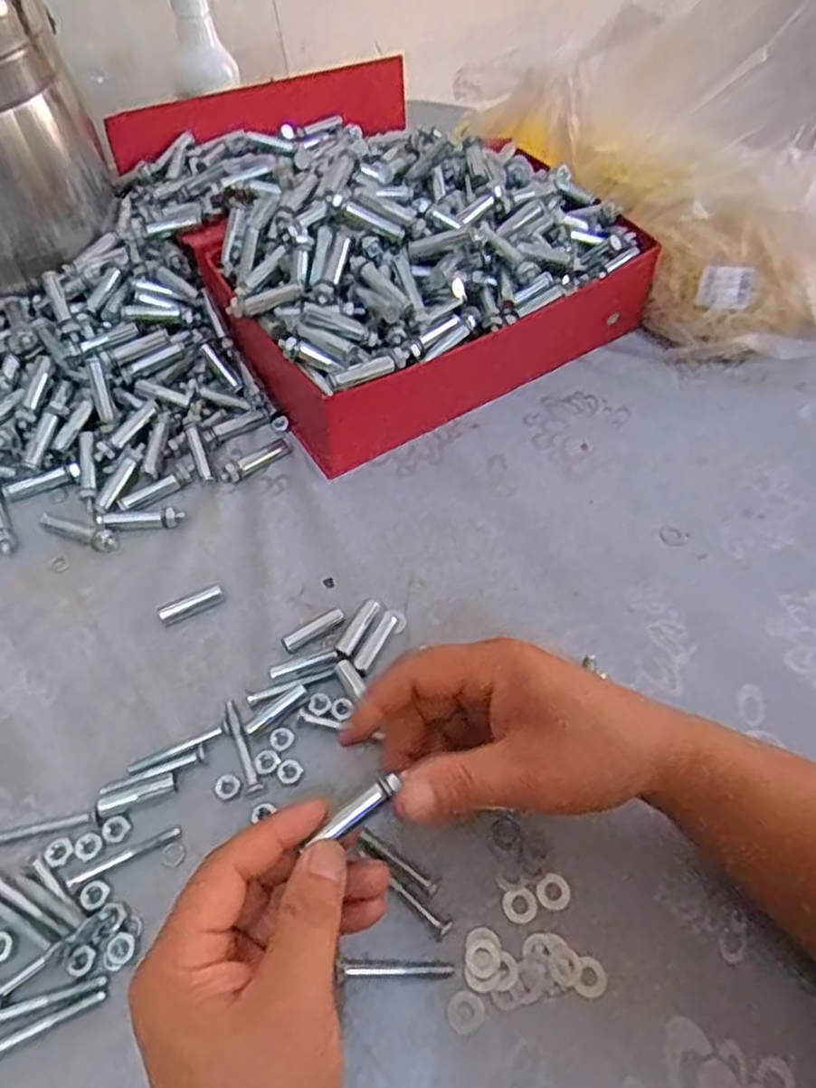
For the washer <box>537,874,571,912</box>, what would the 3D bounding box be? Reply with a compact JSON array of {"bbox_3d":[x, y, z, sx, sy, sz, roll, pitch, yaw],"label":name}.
[{"bbox_3d":[0.073,0.174,0.354,0.016,0.004,0.016,1,56,-2],"label":"washer"}]

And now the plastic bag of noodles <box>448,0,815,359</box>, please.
[{"bbox_3d":[0.219,-0.323,0.553,0.157,0.239,0.367,-29,62,-20],"label":"plastic bag of noodles"}]

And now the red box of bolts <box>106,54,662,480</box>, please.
[{"bbox_3d":[-0.048,-0.279,0.583,0.313,0.120,0.401,-27,60,-19],"label":"red box of bolts"}]

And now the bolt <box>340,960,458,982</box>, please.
[{"bbox_3d":[-0.005,0.200,0.332,0.052,0.004,0.007,3,56,0],"label":"bolt"}]

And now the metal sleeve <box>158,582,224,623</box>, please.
[{"bbox_3d":[-0.133,0.036,0.436,0.040,0.010,0.010,-26,61,-19],"label":"metal sleeve"}]

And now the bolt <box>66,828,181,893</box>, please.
[{"bbox_3d":[-0.142,0.157,0.355,0.056,0.004,0.007,-24,60,-17],"label":"bolt"}]

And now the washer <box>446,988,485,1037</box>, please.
[{"bbox_3d":[0.026,0.214,0.324,0.017,0.004,0.016,-33,63,-22],"label":"washer"}]

